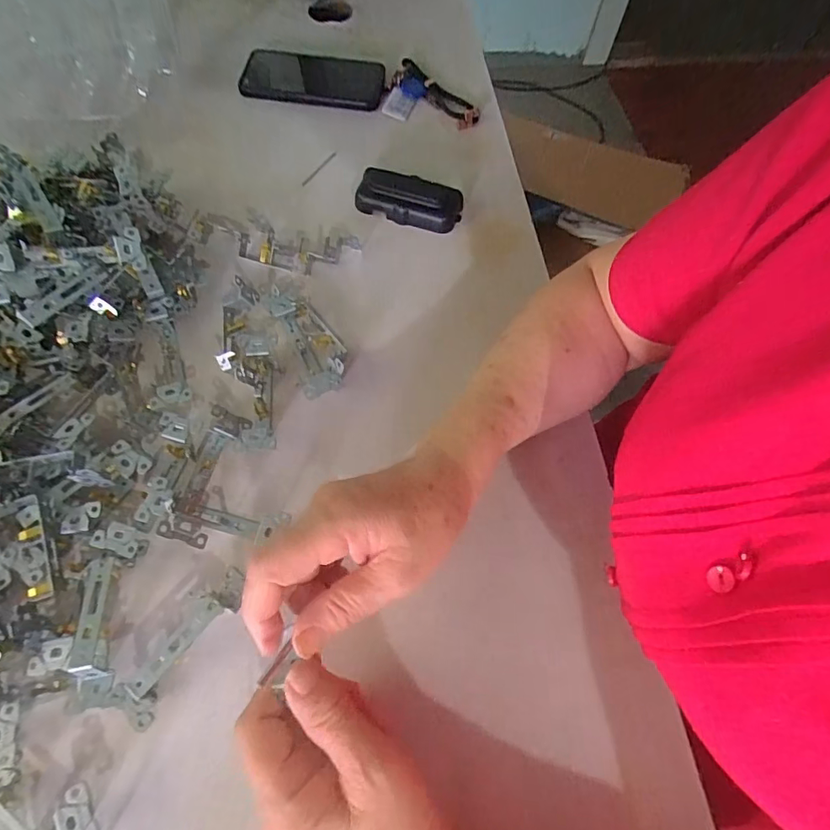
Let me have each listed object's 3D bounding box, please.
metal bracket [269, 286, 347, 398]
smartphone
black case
[{"bbox_3d":[-0.089,-0.064,0.414,0.044,0.027,0.111,-22,69,-12],"label":"metal bracket"},{"bbox_3d":[-0.124,-0.411,0.580,0.169,0.013,0.090,5,66,0],"label":"smartphone"},{"bbox_3d":[-0.006,-0.224,0.497,0.107,0.028,0.050,19,67,6],"label":"black case"}]

